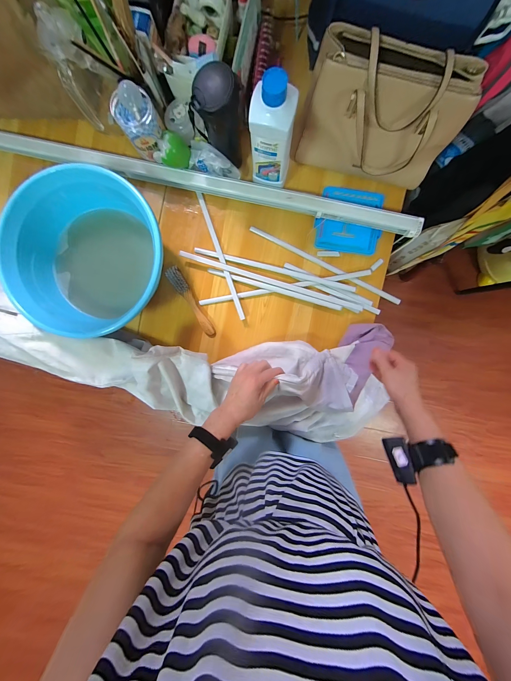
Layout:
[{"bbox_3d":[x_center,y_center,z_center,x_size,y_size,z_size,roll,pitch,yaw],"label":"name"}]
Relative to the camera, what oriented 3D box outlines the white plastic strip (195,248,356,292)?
[{"bbox_3d":[0.048,-0.181,0.628,0.408,0.013,0.019,14,93,1],"label":"white plastic strip"}]

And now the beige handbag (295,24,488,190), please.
[{"bbox_3d":[0.249,-0.444,0.511,0.299,0.195,0.117,20,94,1],"label":"beige handbag"}]

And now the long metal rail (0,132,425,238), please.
[{"bbox_3d":[-0.290,-0.421,0.610,1.356,0.045,0.041,13,93,1],"label":"long metal rail"}]

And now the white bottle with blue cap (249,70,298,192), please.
[{"bbox_3d":[0.034,-0.404,0.511,0.087,0.229,0.071,3,93,2],"label":"white bottle with blue cap"}]

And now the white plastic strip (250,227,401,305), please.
[{"bbox_3d":[0.176,-0.191,0.630,0.412,0.016,0.015,27,94,0],"label":"white plastic strip"}]

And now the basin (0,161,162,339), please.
[{"bbox_3d":[-0.380,-0.194,0.592,0.342,0.137,0.342,0,93,2],"label":"basin"}]

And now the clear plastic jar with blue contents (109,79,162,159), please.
[{"bbox_3d":[-0.253,-0.479,0.546,0.080,0.098,0.087,-28,92,3],"label":"clear plastic jar with blue contents"}]

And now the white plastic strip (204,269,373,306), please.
[{"bbox_3d":[0.071,-0.133,0.631,0.431,0.013,0.015,-10,93,2],"label":"white plastic strip"}]

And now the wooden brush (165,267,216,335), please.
[{"bbox_3d":[-0.163,-0.102,0.642,0.034,0.021,0.197,-35,91,3],"label":"wooden brush"}]

